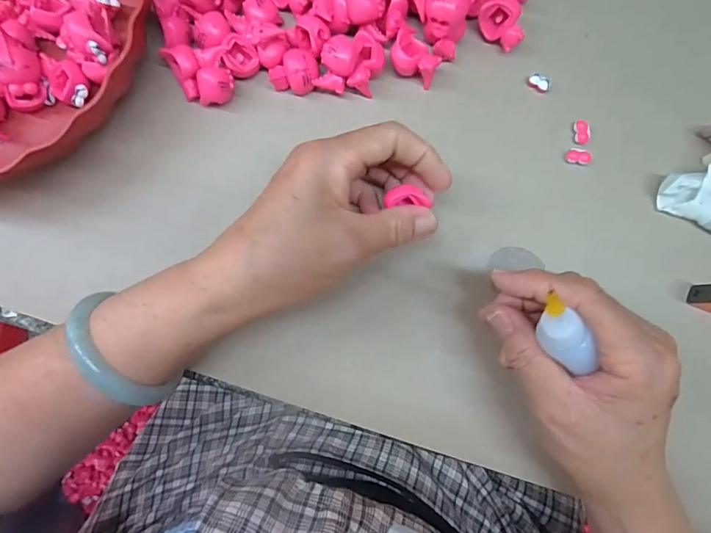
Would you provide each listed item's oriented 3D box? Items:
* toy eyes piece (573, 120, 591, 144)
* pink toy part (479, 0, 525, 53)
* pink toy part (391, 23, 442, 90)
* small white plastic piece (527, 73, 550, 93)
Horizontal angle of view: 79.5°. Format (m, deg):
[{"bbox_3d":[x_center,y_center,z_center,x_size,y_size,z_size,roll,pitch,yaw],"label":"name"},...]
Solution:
[{"bbox_3d":[0.146,-0.087,0.276,0.010,0.005,0.016,-2,83,1],"label":"toy eyes piece"},{"bbox_3d":[0.097,-0.156,0.277,0.025,0.022,0.028,-28,85,-3],"label":"pink toy part"},{"bbox_3d":[0.039,-0.137,0.278,0.030,0.023,0.030,13,84,1],"label":"pink toy part"},{"bbox_3d":[0.120,-0.120,0.280,0.014,0.007,0.007,35,85,5],"label":"small white plastic piece"}]

